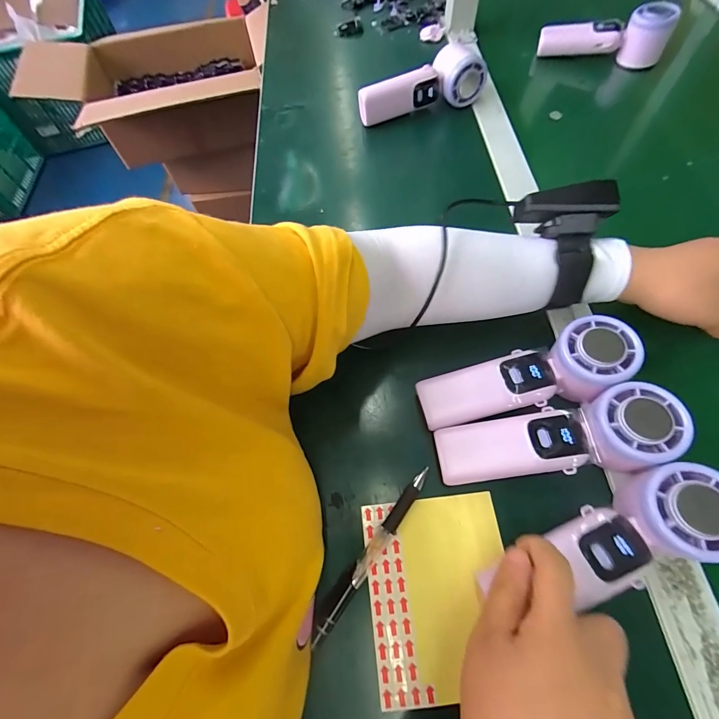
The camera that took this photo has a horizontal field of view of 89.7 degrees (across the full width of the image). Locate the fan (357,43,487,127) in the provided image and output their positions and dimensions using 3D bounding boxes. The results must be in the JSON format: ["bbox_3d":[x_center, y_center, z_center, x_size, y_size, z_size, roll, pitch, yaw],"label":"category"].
[{"bbox_3d":[0.078,-0.366,0.483,0.168,0.065,0.052,-11,64,-3],"label":"fan"}]

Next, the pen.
[{"bbox_3d":[0.011,0.139,0.264,0.011,0.011,0.137,35,71,18],"label":"pen"}]

